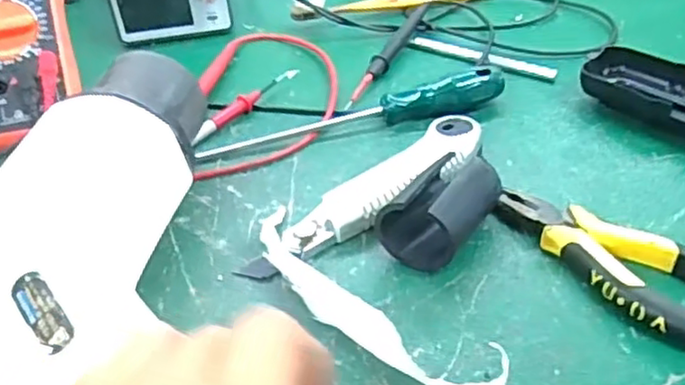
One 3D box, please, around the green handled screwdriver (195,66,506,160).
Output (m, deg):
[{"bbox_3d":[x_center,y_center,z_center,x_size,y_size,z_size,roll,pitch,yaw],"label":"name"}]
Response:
[{"bbox_3d":[0.008,-0.056,0.463,0.208,0.026,0.024,-10,39,-7],"label":"green handled screwdriver"}]

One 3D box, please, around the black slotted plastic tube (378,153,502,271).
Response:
[{"bbox_3d":[0.051,0.011,0.364,0.045,0.043,0.075,20,45,26],"label":"black slotted plastic tube"}]

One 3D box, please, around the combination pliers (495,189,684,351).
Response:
[{"bbox_3d":[0.140,0.031,0.352,0.054,0.018,0.128,-28,45,-27],"label":"combination pliers"}]

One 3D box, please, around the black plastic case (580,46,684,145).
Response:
[{"bbox_3d":[0.212,-0.062,0.454,0.050,0.028,0.106,-31,46,-29],"label":"black plastic case"}]

